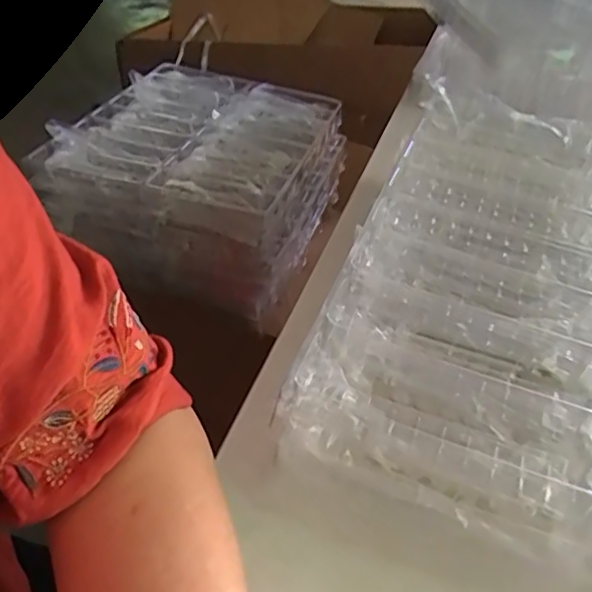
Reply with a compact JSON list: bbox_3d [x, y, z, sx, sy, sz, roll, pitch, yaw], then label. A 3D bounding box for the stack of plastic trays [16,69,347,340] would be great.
[{"bbox_3d":[-0.129,-0.184,0.956,0.337,0.172,0.389,15,42,9],"label":"stack of plastic trays"}]

